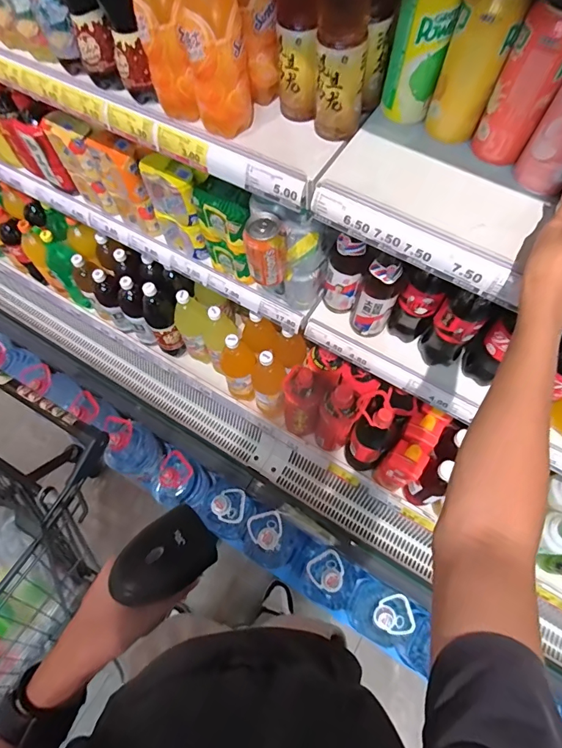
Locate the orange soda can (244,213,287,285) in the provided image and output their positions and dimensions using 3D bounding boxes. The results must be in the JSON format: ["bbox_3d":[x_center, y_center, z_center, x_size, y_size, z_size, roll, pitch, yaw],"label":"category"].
[{"bbox_3d":[-0.023,-0.197,0.678,0.061,0.105,0.057,0,65,1],"label":"orange soda can"}]

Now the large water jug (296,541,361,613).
[{"bbox_3d":[0.138,0.590,1.211,0.169,0.268,0.148,27,69,13],"label":"large water jug"}]

